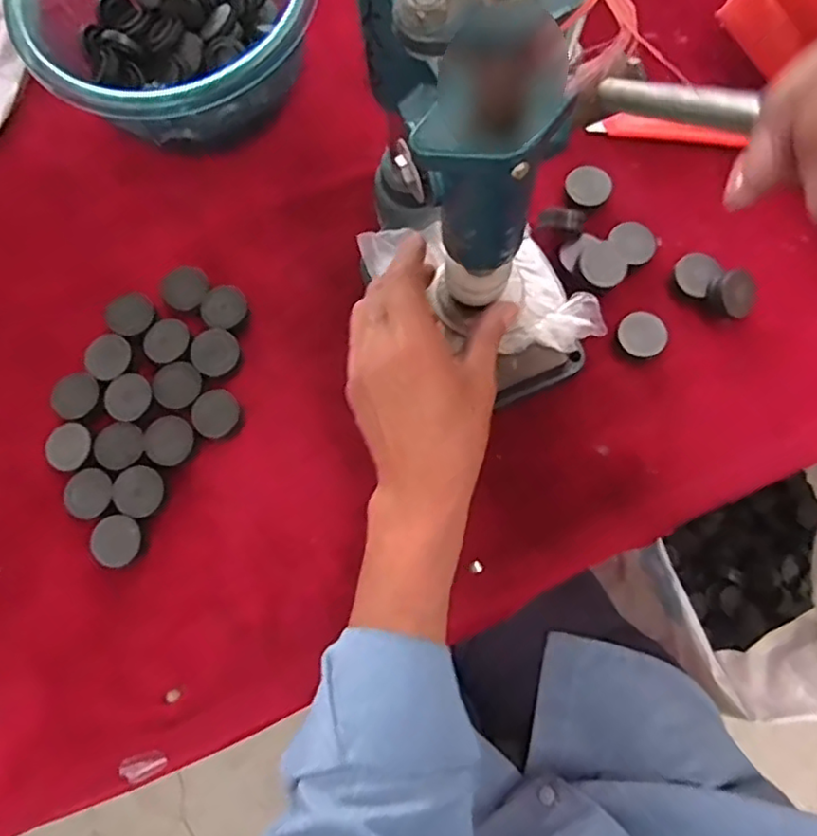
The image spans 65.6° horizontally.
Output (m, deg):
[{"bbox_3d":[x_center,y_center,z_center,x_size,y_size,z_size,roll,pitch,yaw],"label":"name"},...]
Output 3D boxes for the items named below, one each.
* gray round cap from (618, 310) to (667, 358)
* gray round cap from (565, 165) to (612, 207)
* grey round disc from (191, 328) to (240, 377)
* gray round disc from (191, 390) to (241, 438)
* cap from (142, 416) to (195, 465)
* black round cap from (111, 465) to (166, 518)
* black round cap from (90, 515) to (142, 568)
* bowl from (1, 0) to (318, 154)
[{"bbox_3d":[0.161,-0.057,0.435,0.032,0.007,0.031,0,76,2],"label":"gray round cap"},{"bbox_3d":[0.133,-0.171,0.467,0.029,0.005,0.031,0,95,3],"label":"gray round cap"},{"bbox_3d":[-0.133,-0.045,0.439,0.032,0.006,0.034,0,76,2],"label":"grey round disc"},{"bbox_3d":[-0.132,-0.003,0.434,0.031,0.004,0.031,-22,90,-17],"label":"gray round disc"},{"bbox_3d":[-0.161,0.015,0.427,0.032,0.006,0.032,0,76,2],"label":"cap"},{"bbox_3d":[-0.178,0.049,0.419,0.032,0.007,0.032,0,76,2],"label":"black round cap"},{"bbox_3d":[-0.190,0.080,0.414,0.033,0.014,0.032,0,76,2],"label":"black round cap"},{"bbox_3d":[-0.171,-0.297,0.472,0.207,0.085,0.206,-24,76,-4],"label":"bowl"}]

